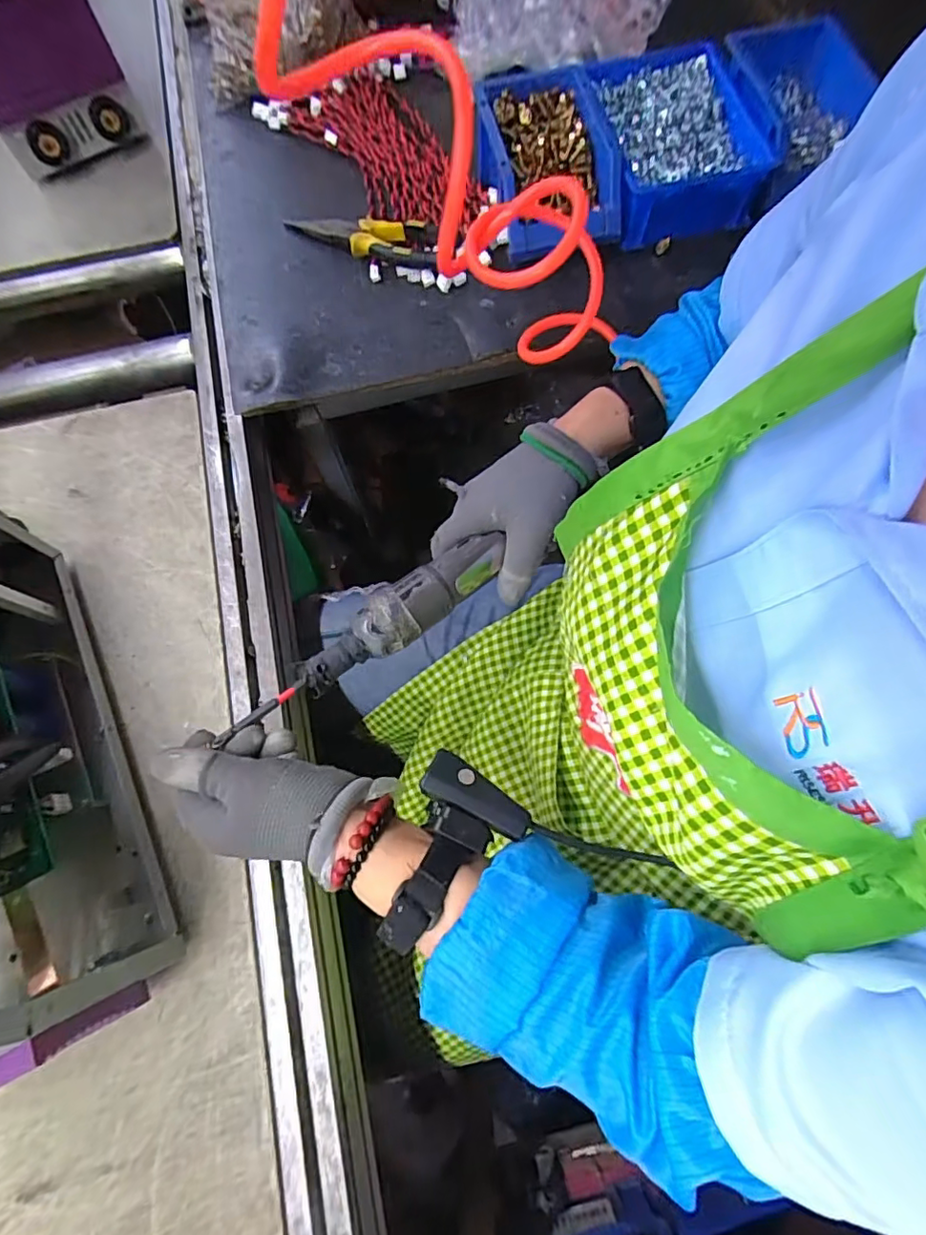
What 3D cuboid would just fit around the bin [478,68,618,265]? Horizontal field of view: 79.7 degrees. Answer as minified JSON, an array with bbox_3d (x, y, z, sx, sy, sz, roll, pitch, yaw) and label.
[{"bbox_3d":[0.081,-0.463,0.571,0.128,0.071,0.201,-5,72,1],"label":"bin"}]

